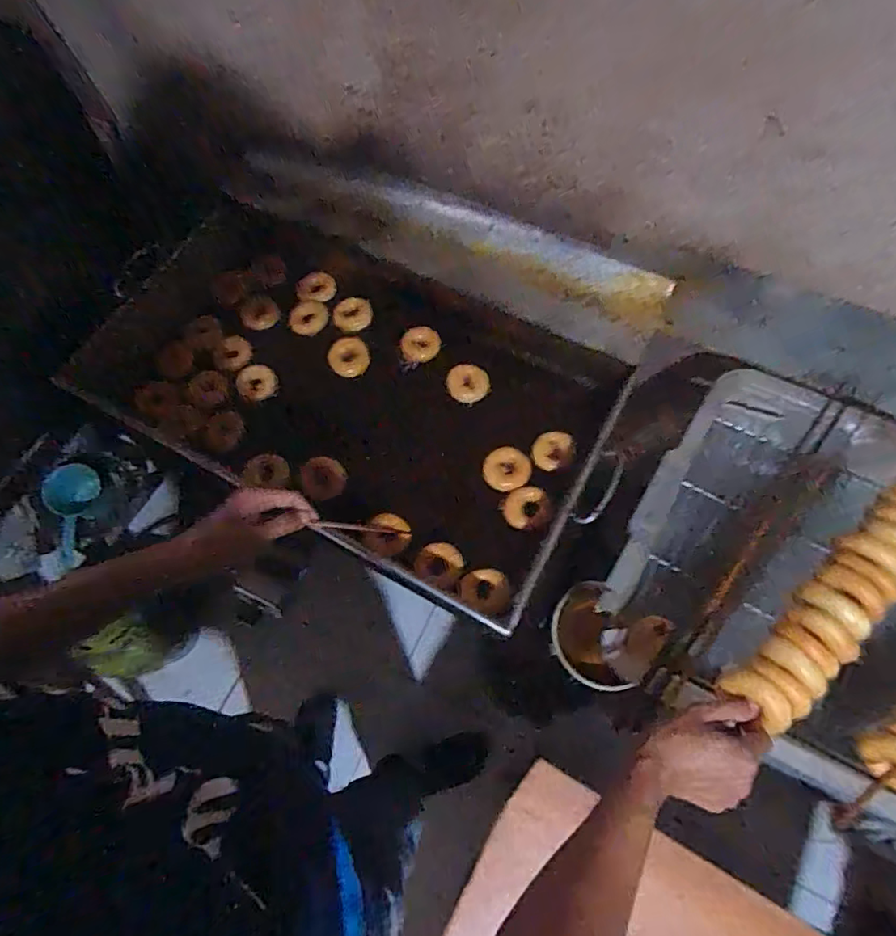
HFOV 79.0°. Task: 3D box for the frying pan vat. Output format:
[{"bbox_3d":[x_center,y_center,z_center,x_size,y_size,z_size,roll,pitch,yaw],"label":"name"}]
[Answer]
[{"bbox_3d":[-0.153,-0.141,0.937,0.815,0.159,0.452,27,71,13],"label":"frying pan vat"}]

